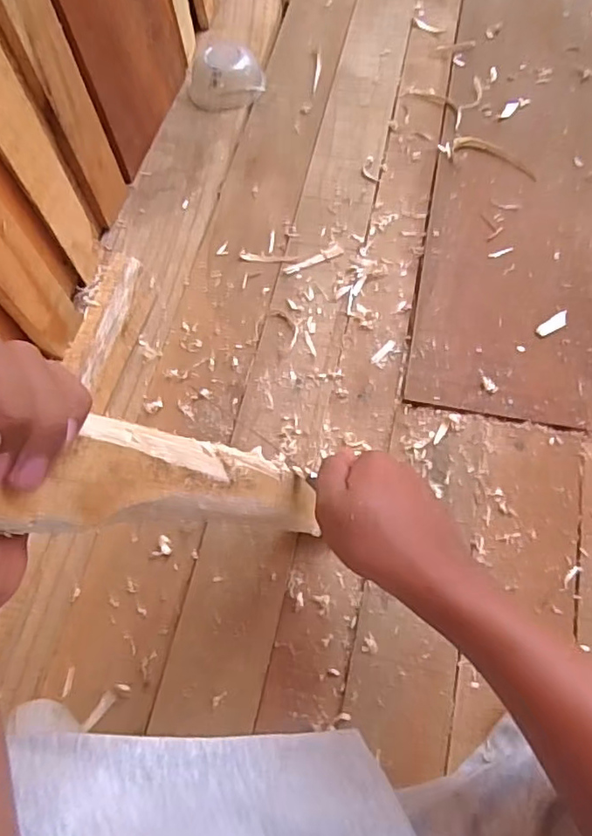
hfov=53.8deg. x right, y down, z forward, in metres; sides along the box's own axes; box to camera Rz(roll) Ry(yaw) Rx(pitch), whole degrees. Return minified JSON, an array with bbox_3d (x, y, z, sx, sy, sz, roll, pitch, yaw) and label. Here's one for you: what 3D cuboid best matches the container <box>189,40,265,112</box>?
[{"bbox_3d":[-0.091,-0.443,0.751,0.098,0.039,0.078,-11,66,-2],"label":"container"}]

